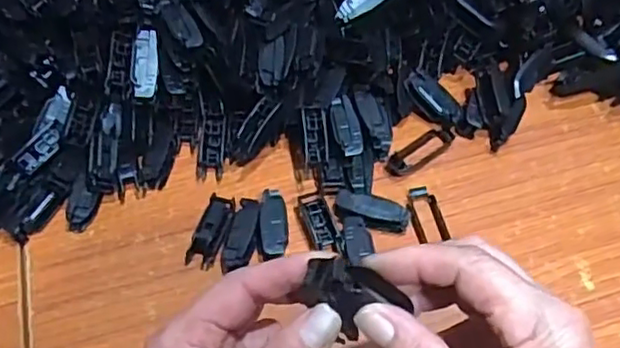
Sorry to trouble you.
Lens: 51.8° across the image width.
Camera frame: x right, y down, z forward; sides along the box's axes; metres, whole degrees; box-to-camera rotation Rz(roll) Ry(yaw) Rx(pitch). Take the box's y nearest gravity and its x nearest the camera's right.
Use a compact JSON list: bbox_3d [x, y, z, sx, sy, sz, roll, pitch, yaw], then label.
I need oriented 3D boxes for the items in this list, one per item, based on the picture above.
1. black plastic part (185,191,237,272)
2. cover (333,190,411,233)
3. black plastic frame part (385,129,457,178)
[{"bbox_3d":[-0.063,0.038,0.414,0.020,0.016,0.049,15,57,11],"label":"black plastic part"},{"bbox_3d":[0.040,0.025,0.417,0.048,0.012,0.020,10,57,8],"label":"cover"},{"bbox_3d":[0.078,-0.017,0.453,0.057,0.005,0.018,-35,62,-20],"label":"black plastic frame part"}]

